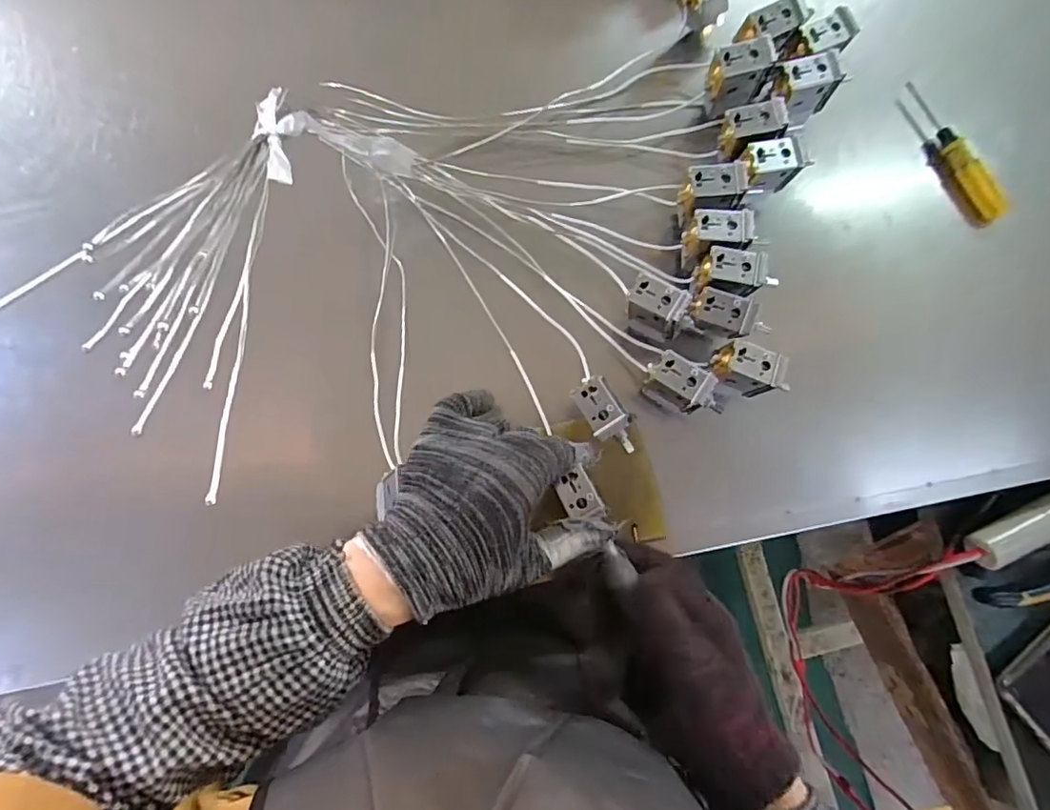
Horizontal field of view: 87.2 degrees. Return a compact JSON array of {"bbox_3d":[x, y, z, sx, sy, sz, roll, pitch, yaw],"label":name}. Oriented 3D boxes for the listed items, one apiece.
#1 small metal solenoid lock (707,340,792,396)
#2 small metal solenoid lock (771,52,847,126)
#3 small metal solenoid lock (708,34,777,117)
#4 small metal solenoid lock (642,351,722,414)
[{"bbox_3d":[0.150,-0.023,0.369,0.047,0.020,0.030,20,84,2],"label":"small metal solenoid lock"},{"bbox_3d":[0.201,-0.230,0.400,0.042,0.038,0.027,-11,84,-1],"label":"small metal solenoid lock"},{"bbox_3d":[0.156,-0.241,0.413,0.039,0.057,0.025,-14,84,-1],"label":"small metal solenoid lock"},{"bbox_3d":[0.109,-0.012,0.366,0.054,0.018,0.030,28,85,3],"label":"small metal solenoid lock"}]

